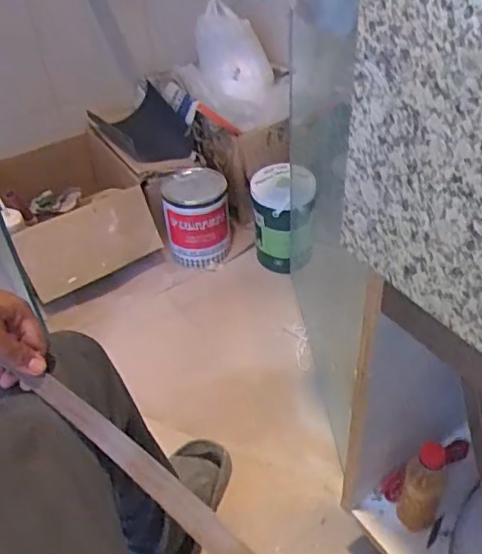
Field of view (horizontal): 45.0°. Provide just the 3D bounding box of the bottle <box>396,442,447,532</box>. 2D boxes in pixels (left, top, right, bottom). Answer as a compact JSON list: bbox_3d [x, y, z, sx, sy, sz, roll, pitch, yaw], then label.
[{"bbox_3d":[0.238,0.274,0.766,0.058,0.177,0.056,18,47,23],"label":"bottle"}]

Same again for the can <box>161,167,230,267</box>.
[{"bbox_3d":[-0.116,-0.154,1.540,0.166,0.206,0.160,-7,42,-2],"label":"can"}]

